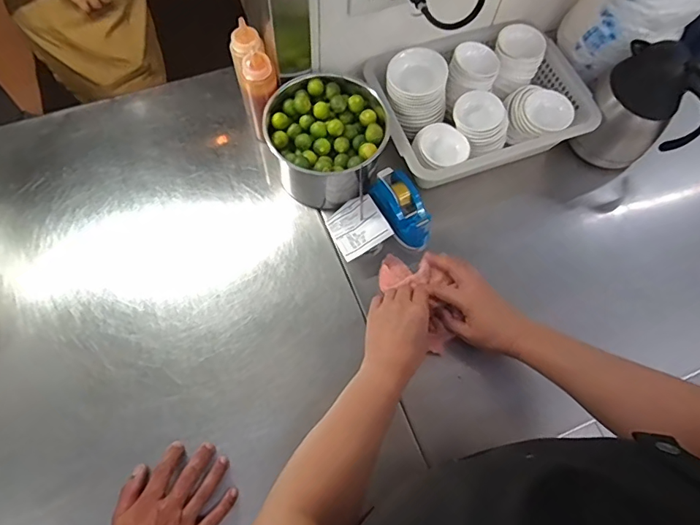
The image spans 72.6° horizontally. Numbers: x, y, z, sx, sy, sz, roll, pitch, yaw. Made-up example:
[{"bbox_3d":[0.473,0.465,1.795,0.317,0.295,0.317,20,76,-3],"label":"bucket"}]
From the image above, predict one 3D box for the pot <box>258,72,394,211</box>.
[{"bbox_3d":[-0.037,-0.180,0.723,0.171,0.116,0.169,1,67,-2],"label":"pot"}]

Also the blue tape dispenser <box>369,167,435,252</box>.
[{"bbox_3d":[0.076,-0.080,0.699,0.060,0.050,0.125,-25,84,-13],"label":"blue tape dispenser"}]

